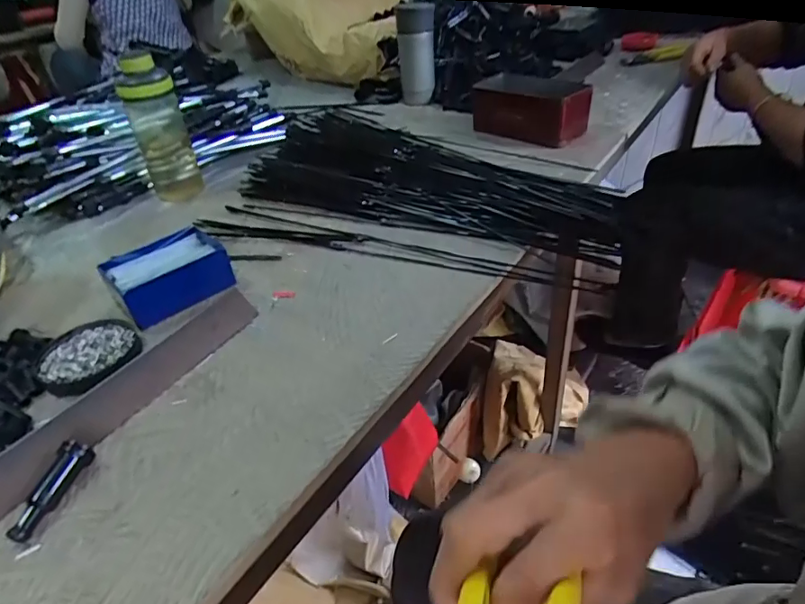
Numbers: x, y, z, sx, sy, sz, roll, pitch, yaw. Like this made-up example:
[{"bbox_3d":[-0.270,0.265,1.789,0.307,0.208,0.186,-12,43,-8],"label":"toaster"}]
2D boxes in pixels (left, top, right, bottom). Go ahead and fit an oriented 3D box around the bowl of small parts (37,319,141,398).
[{"bbox_3d":[-0.286,0.048,0.469,0.083,0.013,0.085,-3,38,2],"label":"bowl of small parts"}]

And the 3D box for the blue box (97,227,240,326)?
[{"bbox_3d":[-0.243,-0.029,0.538,0.110,0.038,0.087,-32,45,-30],"label":"blue box"}]

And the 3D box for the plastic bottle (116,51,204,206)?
[{"bbox_3d":[-0.361,-0.257,0.762,0.069,0.201,0.058,-26,42,-24],"label":"plastic bottle"}]

